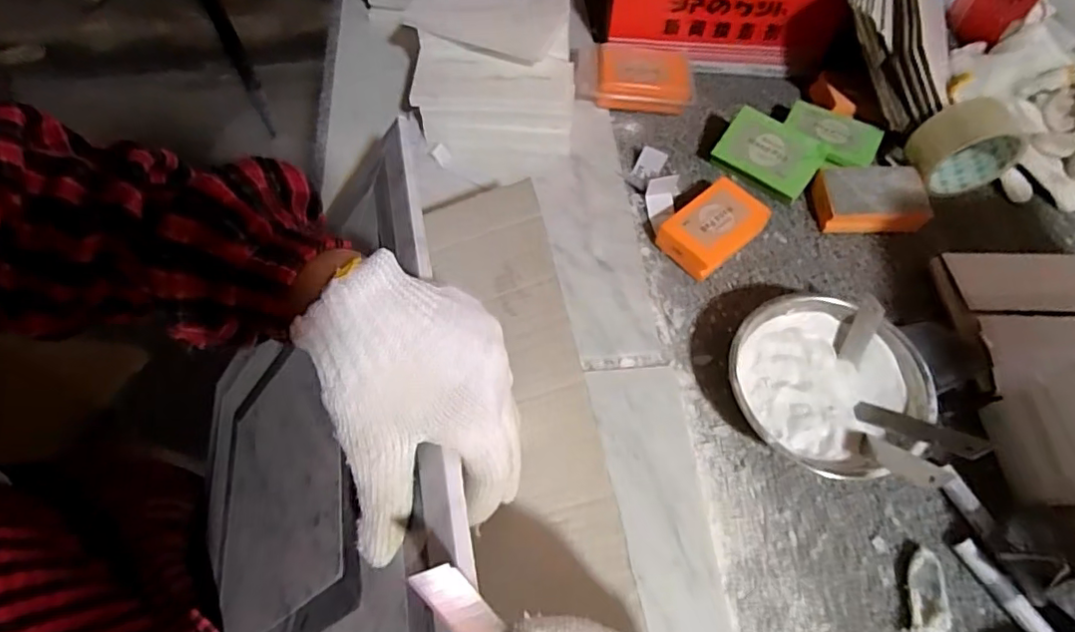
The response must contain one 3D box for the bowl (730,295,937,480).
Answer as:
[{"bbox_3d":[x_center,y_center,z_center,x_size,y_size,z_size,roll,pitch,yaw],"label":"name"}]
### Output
[{"bbox_3d":[0.223,0.060,0.458,0.142,0.053,0.139,0,62,0],"label":"bowl"}]

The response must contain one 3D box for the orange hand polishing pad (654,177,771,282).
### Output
[{"bbox_3d":[0.167,-0.084,0.546,0.101,0.035,0.065,-35,68,-17],"label":"orange hand polishing pad"}]

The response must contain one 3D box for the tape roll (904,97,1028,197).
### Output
[{"bbox_3d":[0.409,-0.163,0.544,0.094,0.078,0.040,1,62,0],"label":"tape roll"}]

